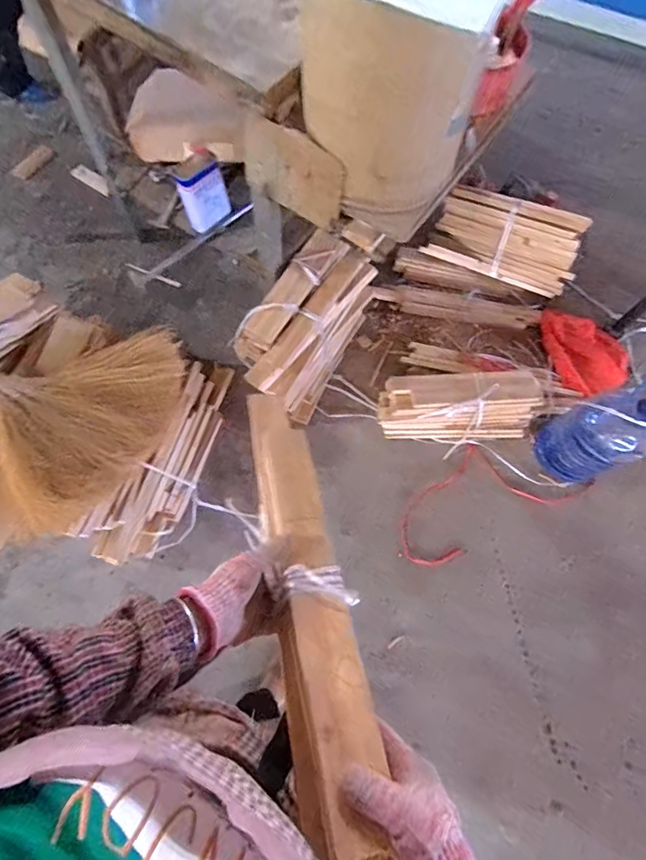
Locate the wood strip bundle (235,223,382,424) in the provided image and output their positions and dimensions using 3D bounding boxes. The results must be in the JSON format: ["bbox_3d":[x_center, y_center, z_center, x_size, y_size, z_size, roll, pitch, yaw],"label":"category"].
[{"bbox_3d":[-0.057,-0.296,1.299,0.245,0.273,0.474,28,71,8],"label":"wood strip bundle"}]

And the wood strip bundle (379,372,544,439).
[{"bbox_3d":[0.417,-0.074,1.331,0.496,0.201,0.170,0,70,-2],"label":"wood strip bundle"}]

